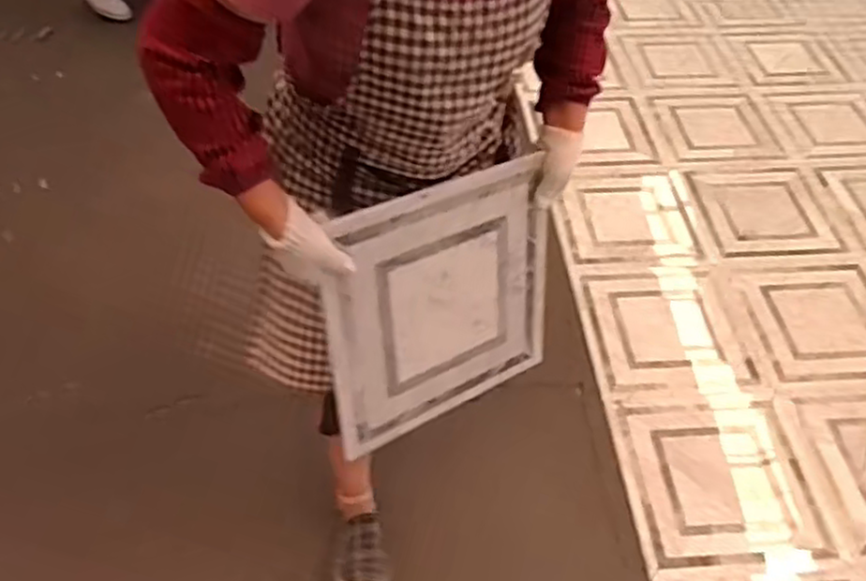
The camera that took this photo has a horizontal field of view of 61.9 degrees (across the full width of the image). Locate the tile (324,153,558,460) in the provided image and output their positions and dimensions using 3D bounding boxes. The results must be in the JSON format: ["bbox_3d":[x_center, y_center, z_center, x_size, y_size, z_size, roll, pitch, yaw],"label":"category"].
[{"bbox_3d":[0.024,0.029,1.146,0.410,0.408,0.012,-23,36,-27],"label":"tile"}]

